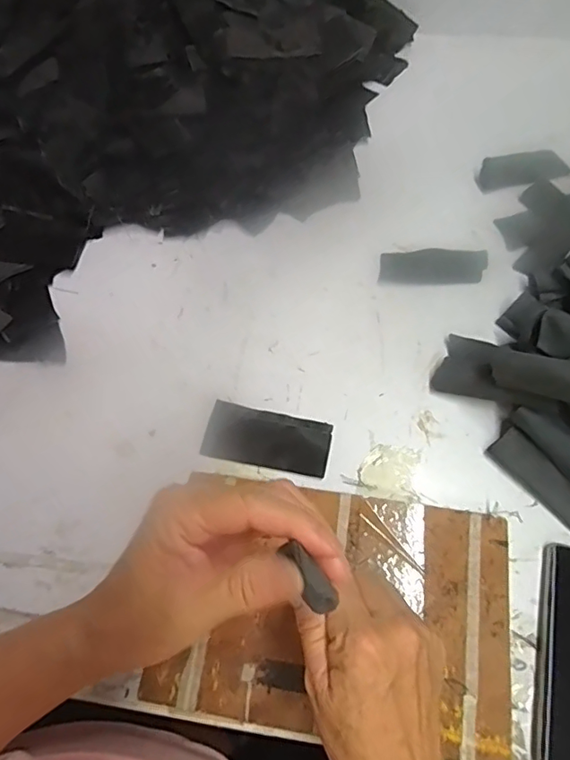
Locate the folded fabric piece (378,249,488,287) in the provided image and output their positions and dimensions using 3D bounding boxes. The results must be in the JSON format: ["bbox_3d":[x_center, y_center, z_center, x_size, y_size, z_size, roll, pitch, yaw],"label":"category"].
[{"bbox_3d":[0.154,-0.117,0.545,0.105,0.020,0.037,2,62,19],"label":"folded fabric piece"}]

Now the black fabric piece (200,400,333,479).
[{"bbox_3d":[-0.016,0.055,0.479,0.112,0.006,0.054,11,65,8],"label":"black fabric piece"}]

